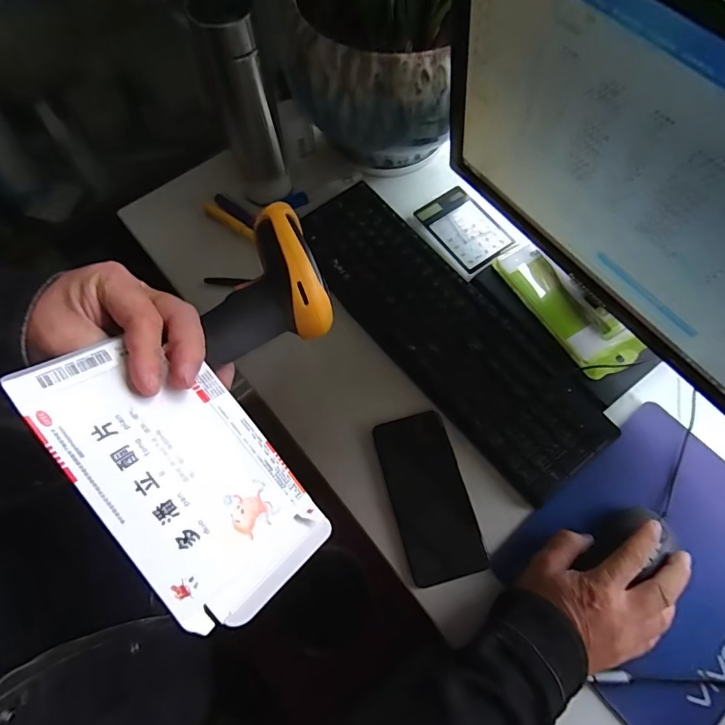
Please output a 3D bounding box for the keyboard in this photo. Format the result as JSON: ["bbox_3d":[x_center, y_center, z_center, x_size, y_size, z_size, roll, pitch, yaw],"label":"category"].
[{"bbox_3d":[0.087,-0.046,0.511,0.135,0.020,0.411,-39,72,-15],"label":"keyboard"}]

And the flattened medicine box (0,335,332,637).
[{"bbox_3d":[-0.096,0.056,0.249,0.162,0.006,0.092,52,47,1],"label":"flattened medicine box"}]

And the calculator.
[{"bbox_3d":[0.129,-0.169,0.574,0.079,0.013,0.113,-32,71,-13],"label":"calculator"}]

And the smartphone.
[{"bbox_3d":[0.065,0.132,0.459,0.074,0.015,0.158,-14,68,-6],"label":"smartphone"}]

